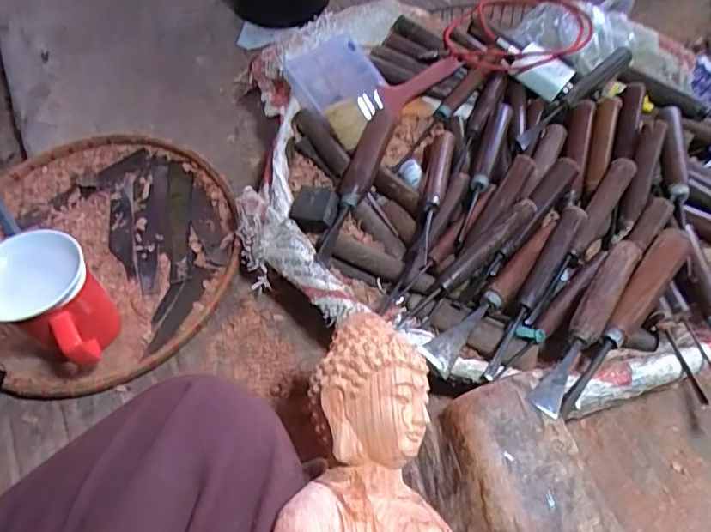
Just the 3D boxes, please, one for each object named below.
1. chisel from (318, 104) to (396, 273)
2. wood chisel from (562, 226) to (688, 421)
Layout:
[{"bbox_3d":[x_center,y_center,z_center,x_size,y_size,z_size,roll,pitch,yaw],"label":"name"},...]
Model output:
[{"bbox_3d":[0.005,-0.089,0.514,0.027,0.033,0.206,16,60,11],"label":"chisel"},{"bbox_3d":[0.211,0.043,0.422,0.027,0.029,0.187,35,65,20],"label":"wood chisel"}]

